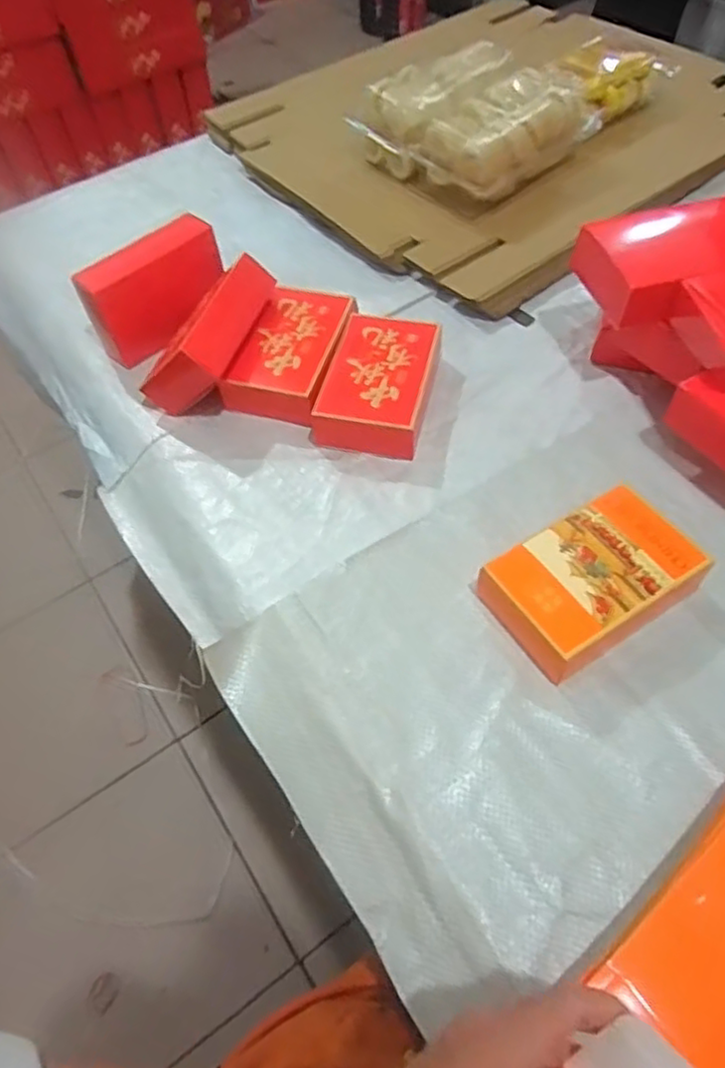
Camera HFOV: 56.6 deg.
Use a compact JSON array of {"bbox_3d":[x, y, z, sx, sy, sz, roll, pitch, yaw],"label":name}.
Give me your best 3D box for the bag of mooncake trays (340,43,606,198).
[{"bbox_3d":[0.146,-0.517,0.853,0.206,0.092,0.206,-31,60,-17],"label":"bag of mooncake trays"}]

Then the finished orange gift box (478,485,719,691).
[{"bbox_3d":[0.184,0.039,0.541,0.165,0.051,0.106,-28,59,-15],"label":"finished orange gift box"}]

